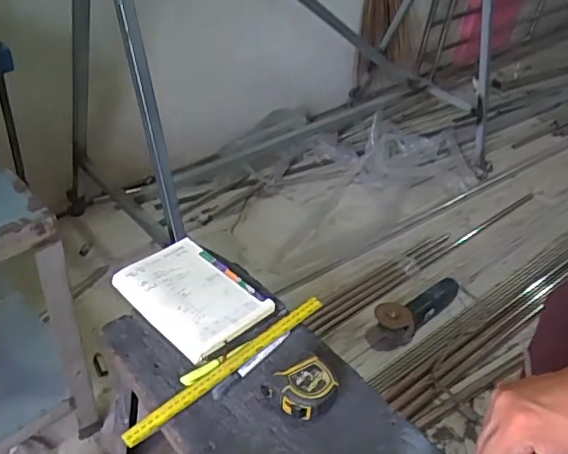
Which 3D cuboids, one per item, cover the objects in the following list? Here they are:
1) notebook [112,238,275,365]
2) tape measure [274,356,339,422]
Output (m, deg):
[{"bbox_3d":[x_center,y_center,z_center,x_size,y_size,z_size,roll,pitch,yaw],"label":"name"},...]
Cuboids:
[{"bbox_3d":[-0.138,0.101,0.852,0.211,0.023,0.156,31,45,27],"label":"notebook"},{"bbox_3d":[0.029,0.211,0.723,0.076,0.046,0.066,-26,49,-33],"label":"tape measure"}]

